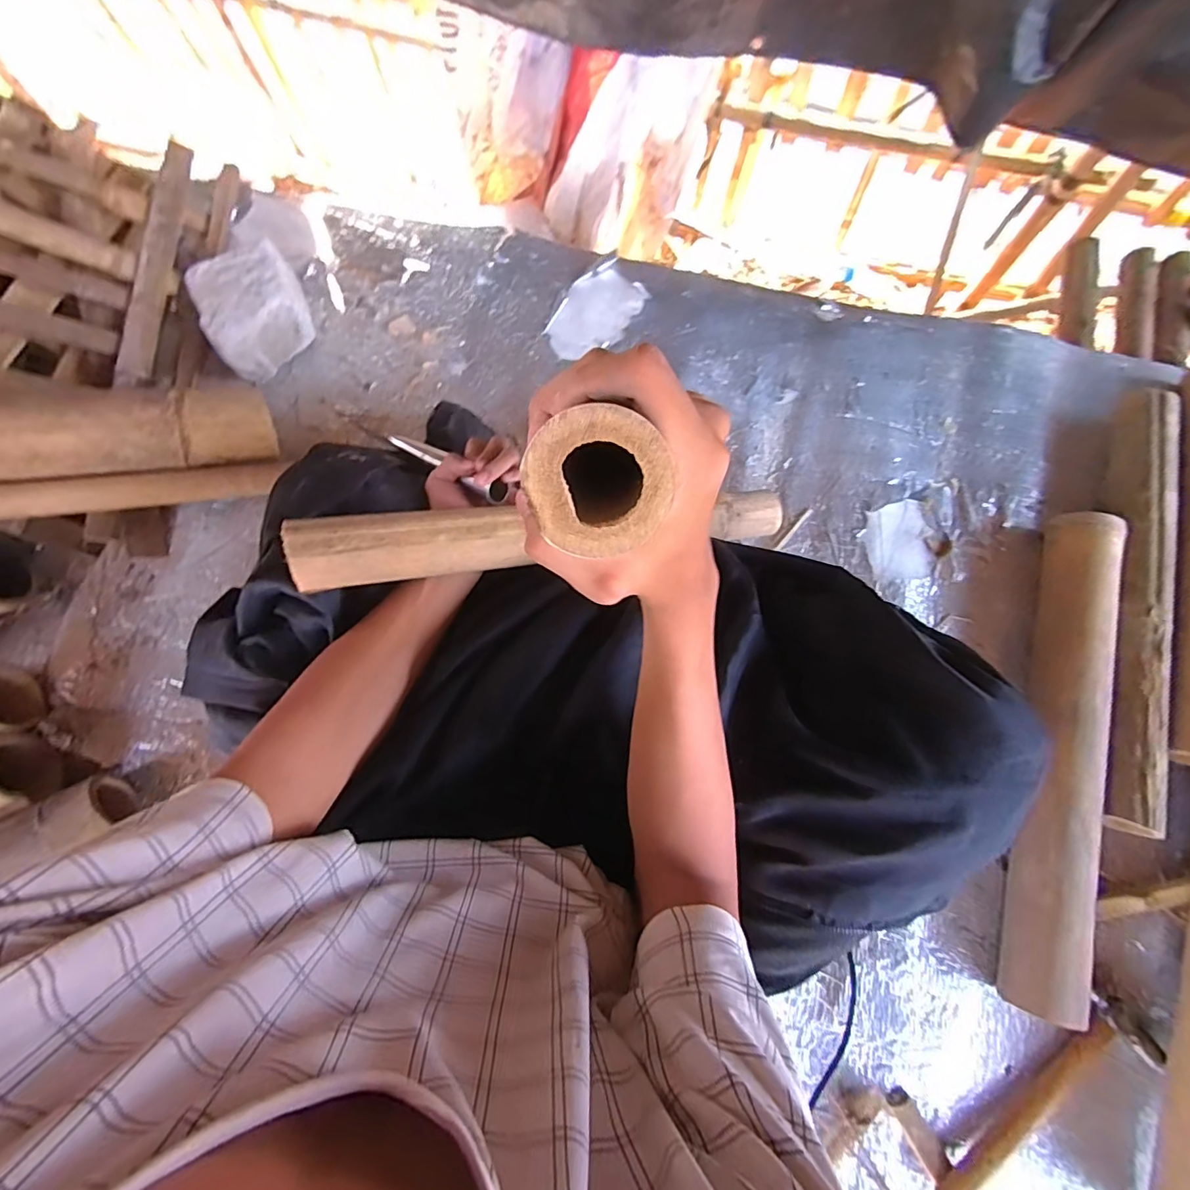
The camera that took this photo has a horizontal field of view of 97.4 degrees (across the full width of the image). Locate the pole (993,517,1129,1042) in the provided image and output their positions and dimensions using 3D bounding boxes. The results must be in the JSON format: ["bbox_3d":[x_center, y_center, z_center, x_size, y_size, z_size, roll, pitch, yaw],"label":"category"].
[{"bbox_3d":[0.510,0.160,0.566,0.064,0.057,0.533,18,79,3],"label":"pole"}]

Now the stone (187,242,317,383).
[{"bbox_3d":[-0.444,-0.372,0.692,0.121,0.091,0.130,-29,80,-7],"label":"stone"}]

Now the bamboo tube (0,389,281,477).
[{"bbox_3d":[-0.632,-0.167,0.529,0.533,0.066,0.088,-11,78,-23],"label":"bamboo tube"}]

